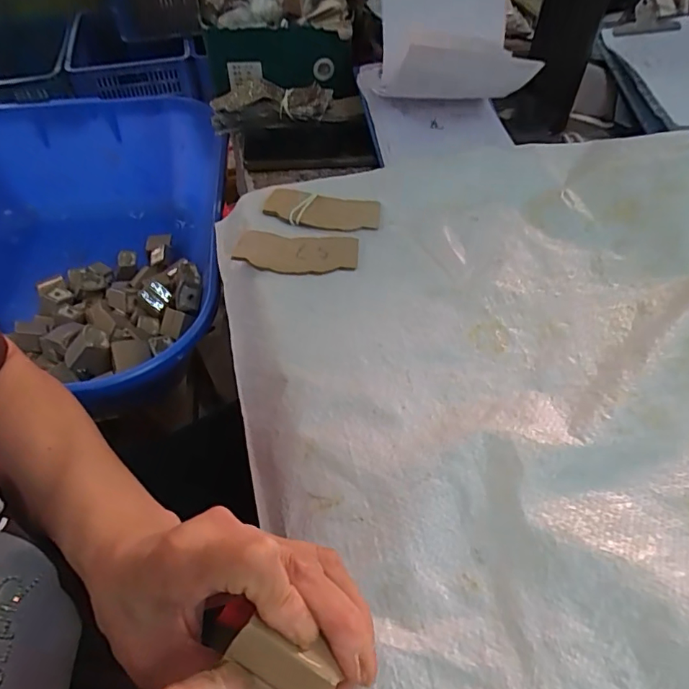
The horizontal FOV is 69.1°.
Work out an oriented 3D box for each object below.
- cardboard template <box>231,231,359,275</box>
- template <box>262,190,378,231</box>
[{"bbox_3d":[-0.044,-0.081,0.445,0.109,0.005,0.052,6,50,5],"label":"cardboard template"},{"bbox_3d":[-0.022,-0.130,0.480,0.109,0.012,0.047,10,51,8],"label":"template"}]

